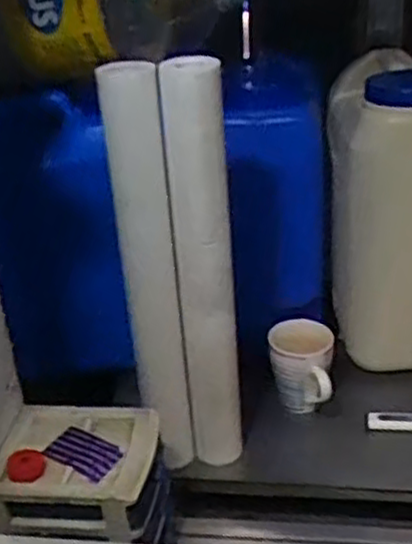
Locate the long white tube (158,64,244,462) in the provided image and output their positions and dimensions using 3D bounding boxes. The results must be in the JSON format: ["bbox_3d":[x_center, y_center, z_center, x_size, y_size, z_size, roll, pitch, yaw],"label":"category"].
[{"bbox_3d":[0.001,0.017,0.877,0.064,0.506,0.052,-1,29,5],"label":"long white tube"}]

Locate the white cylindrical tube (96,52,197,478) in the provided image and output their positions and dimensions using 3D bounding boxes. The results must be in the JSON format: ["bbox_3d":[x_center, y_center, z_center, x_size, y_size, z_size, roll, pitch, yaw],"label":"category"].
[{"bbox_3d":[-0.066,0.010,0.883,0.061,0.482,0.069,-11,29,-13],"label":"white cylindrical tube"}]

